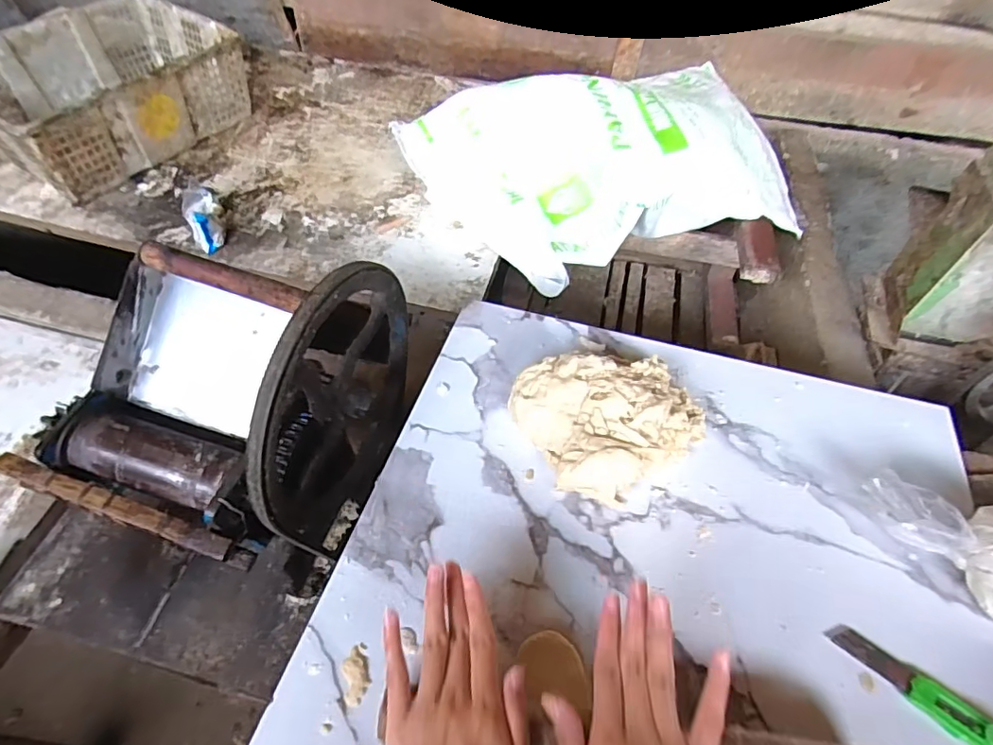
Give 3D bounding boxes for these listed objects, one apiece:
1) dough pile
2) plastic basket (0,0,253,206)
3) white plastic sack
[{"bbox_3d":[0.103,0.035,0.477,0.155,0.060,0.134,-20,55,-16],"label":"dough pile"},{"bbox_3d":[-0.792,-0.563,1.086,0.352,0.177,0.477,26,56,15],"label":"plastic basket"},{"bbox_3d":[0.201,-0.379,0.977,0.668,0.194,0.392,-14,56,-14],"label":"white plastic sack"}]

